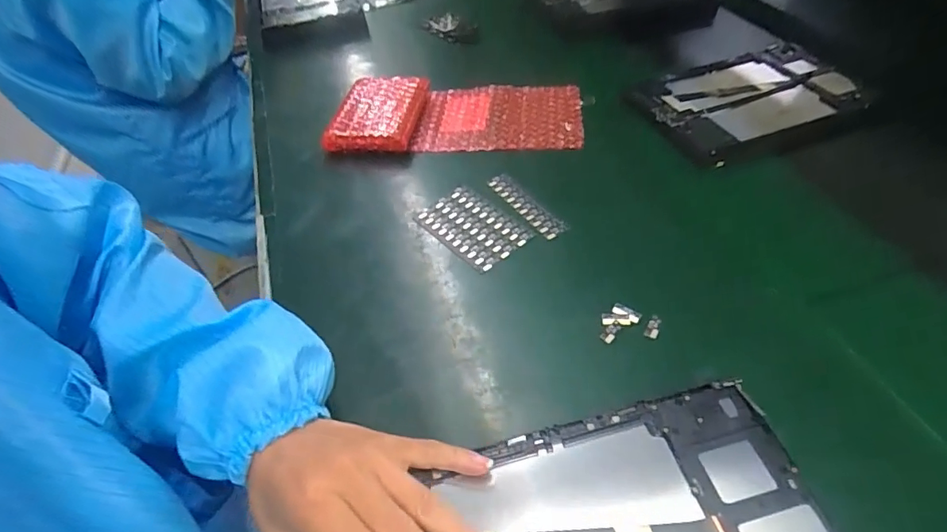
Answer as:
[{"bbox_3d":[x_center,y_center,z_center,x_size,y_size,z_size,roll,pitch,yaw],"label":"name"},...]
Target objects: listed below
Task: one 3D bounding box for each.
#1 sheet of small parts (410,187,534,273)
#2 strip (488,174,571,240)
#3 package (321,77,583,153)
[{"bbox_3d":[-0.001,-0.035,0.463,0.061,0.005,0.098,-36,55,-25],"label":"sheet of small parts"},{"bbox_3d":[0.047,-0.059,0.475,0.023,0.007,0.099,-30,52,-21],"label":"strip"},{"bbox_3d":[-0.020,-0.179,0.577,0.278,0.031,0.121,-1,48,4],"label":"package"}]

